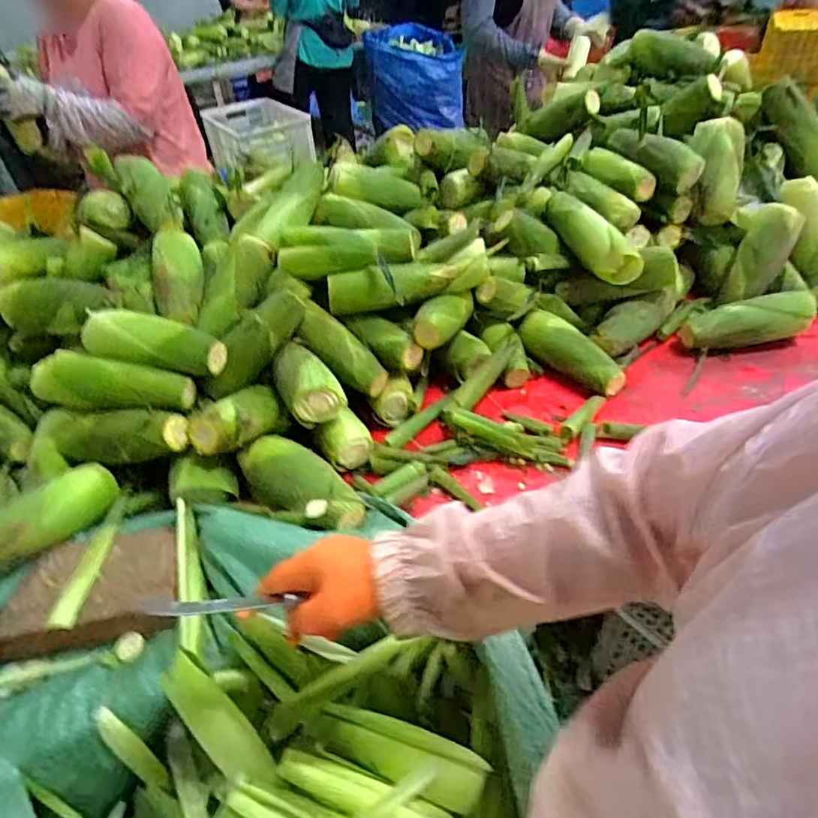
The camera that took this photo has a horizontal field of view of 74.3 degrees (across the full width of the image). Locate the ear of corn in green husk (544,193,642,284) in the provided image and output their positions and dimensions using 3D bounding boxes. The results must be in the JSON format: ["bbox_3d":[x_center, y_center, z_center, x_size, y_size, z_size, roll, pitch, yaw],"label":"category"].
[{"bbox_3d":[0.302,-0.294,0.911,0.061,0.068,0.224,-17,43,-13],"label":"ear of corn in green husk"}]

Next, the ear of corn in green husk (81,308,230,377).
[{"bbox_3d":[-0.356,-0.094,0.751,0.198,0.062,0.079,10,44,17],"label":"ear of corn in green husk"}]

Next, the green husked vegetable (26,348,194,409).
[{"bbox_3d":[-0.398,-0.036,0.738,0.203,0.055,0.062,6,41,-9],"label":"green husked vegetable"}]

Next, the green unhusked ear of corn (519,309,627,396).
[{"bbox_3d":[0.267,-0.094,0.882,0.065,0.049,0.197,-34,62,-28],"label":"green unhusked ear of corn"}]

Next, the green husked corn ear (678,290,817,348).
[{"bbox_3d":[0.562,-0.155,0.904,0.206,0.063,0.091,-6,42,0],"label":"green husked corn ear"}]

